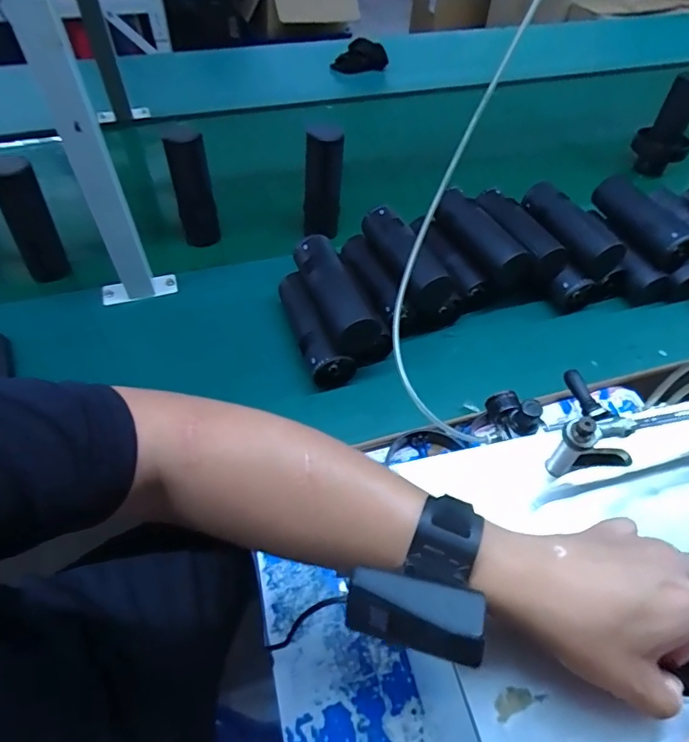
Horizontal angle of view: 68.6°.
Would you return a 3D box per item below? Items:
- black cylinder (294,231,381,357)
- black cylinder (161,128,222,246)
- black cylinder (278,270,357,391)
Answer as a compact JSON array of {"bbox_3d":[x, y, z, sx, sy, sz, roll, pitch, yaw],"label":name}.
[{"bbox_3d":[-0.011,-0.099,0.611,0.063,0.046,0.155,-16,54,-14],"label":"black cylinder"},{"bbox_3d":[-0.216,-0.257,0.720,0.050,0.181,0.042,-17,54,-15],"label":"black cylinder"},{"bbox_3d":[-0.041,-0.059,0.640,0.057,0.057,0.160,-16,54,-14],"label":"black cylinder"}]

